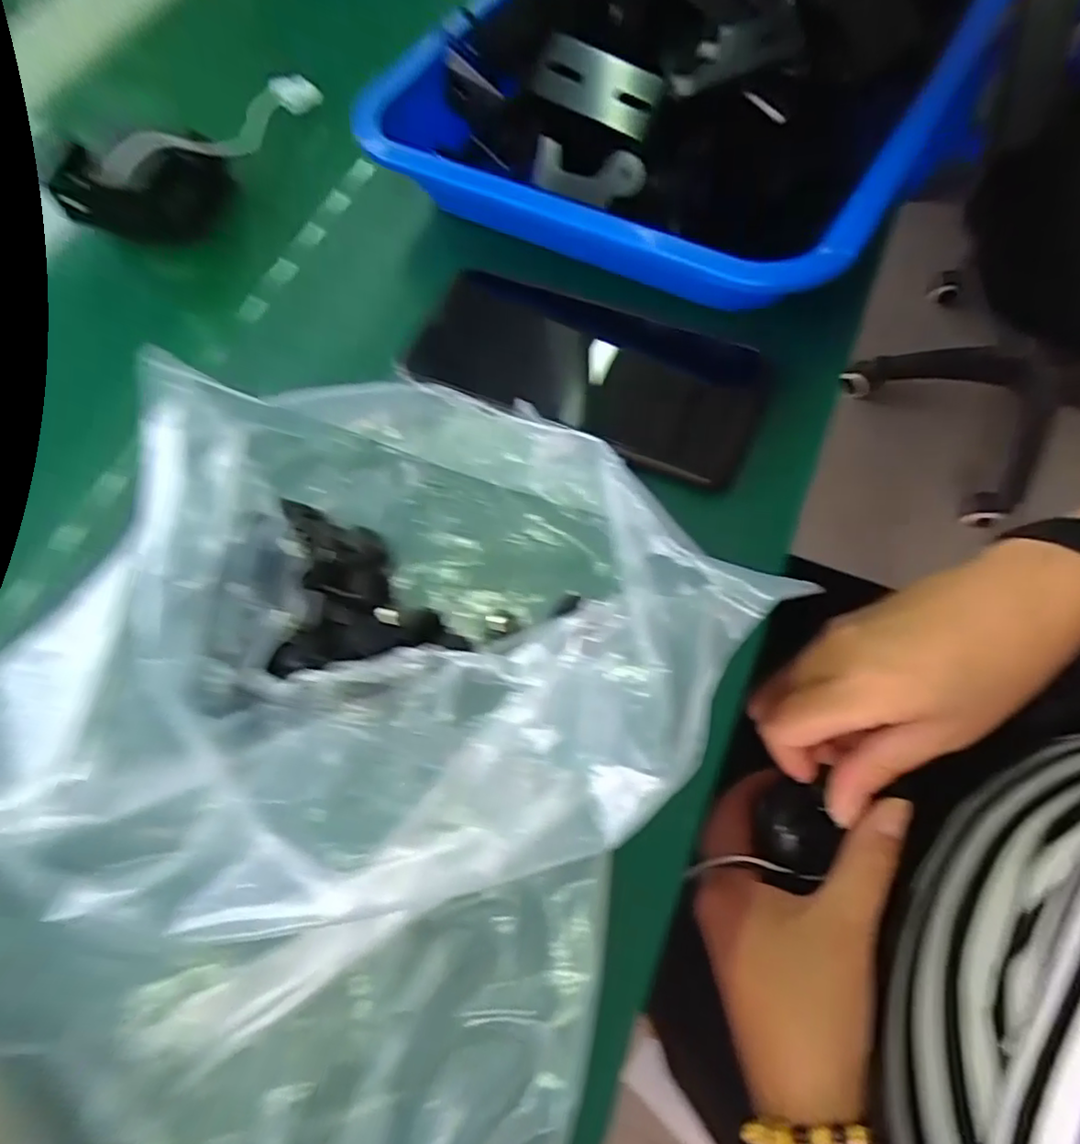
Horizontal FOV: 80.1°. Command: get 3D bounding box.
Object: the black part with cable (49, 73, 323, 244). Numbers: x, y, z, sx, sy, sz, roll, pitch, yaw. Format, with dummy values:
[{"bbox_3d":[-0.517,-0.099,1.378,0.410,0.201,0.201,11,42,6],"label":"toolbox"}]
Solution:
[{"bbox_3d":[-0.202,-0.253,0.386,0.054,0.042,0.163,28,71,15],"label":"black part with cable"}]

